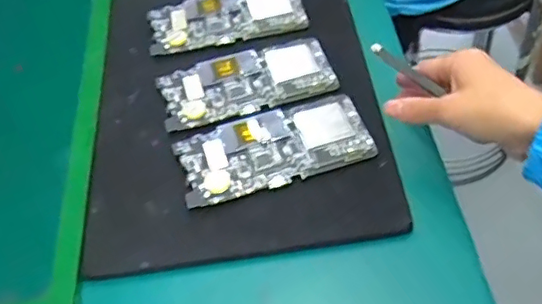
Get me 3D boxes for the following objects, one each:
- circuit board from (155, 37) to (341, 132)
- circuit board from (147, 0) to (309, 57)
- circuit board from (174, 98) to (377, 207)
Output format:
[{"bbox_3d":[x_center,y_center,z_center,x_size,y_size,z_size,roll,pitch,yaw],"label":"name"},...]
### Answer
[{"bbox_3d":[-0.022,-0.064,0.518,0.152,0.007,0.075,-15,52,-6],"label":"circuit board"},{"bbox_3d":[-0.044,-0.137,0.580,0.154,0.007,0.076,-10,51,-2],"label":"circuit board"},{"bbox_3d":[0.002,-0.002,0.472,0.152,0.015,0.071,-15,52,-7],"label":"circuit board"}]

